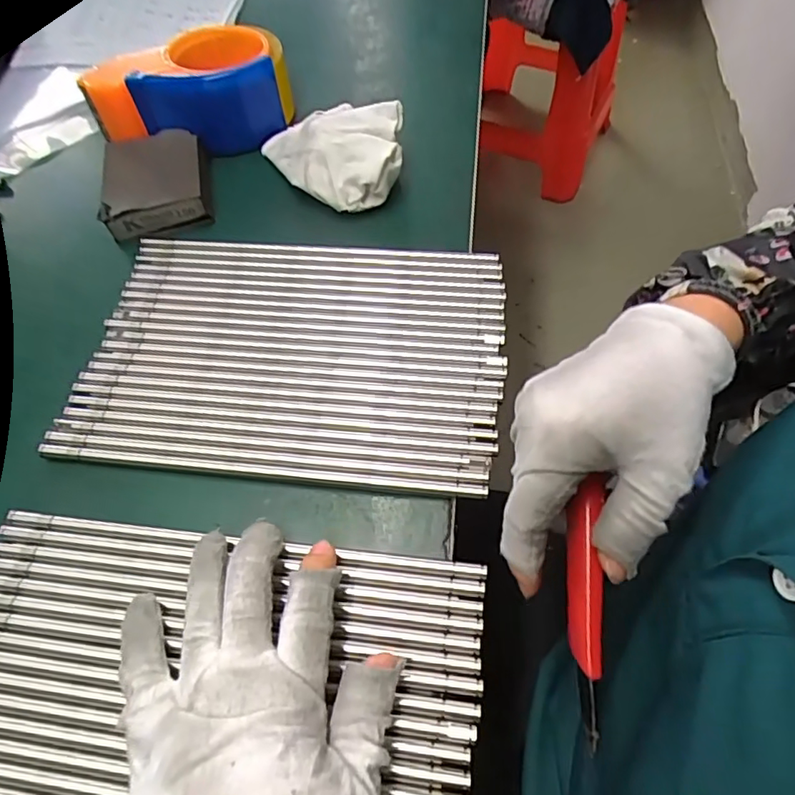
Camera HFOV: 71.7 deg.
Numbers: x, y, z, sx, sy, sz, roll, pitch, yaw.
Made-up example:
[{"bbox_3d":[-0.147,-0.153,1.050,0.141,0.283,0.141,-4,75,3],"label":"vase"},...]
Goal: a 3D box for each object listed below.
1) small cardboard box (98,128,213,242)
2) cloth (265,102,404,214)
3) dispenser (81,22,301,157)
[{"bbox_3d":[-0.177,-0.157,0.402,0.073,0.024,0.085,-13,60,-5],"label":"small cardboard box"},{"bbox_3d":[-0.044,-0.181,0.399,0.107,0.042,0.080,38,68,22],"label":"cloth"},{"bbox_3d":[-0.157,-0.237,0.427,0.145,0.063,0.080,-13,60,-5],"label":"dispenser"}]

